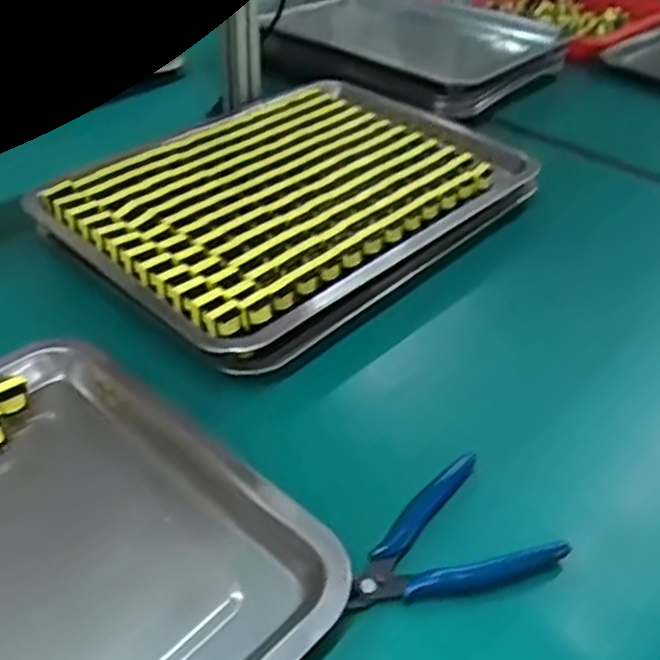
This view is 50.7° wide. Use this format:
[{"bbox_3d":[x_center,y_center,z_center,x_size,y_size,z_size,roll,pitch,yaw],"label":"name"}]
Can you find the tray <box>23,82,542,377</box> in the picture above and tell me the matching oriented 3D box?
[{"bbox_3d":[-0.024,-0.130,0.625,0.289,0.039,0.398,33,49,29],"label":"tray"}]

